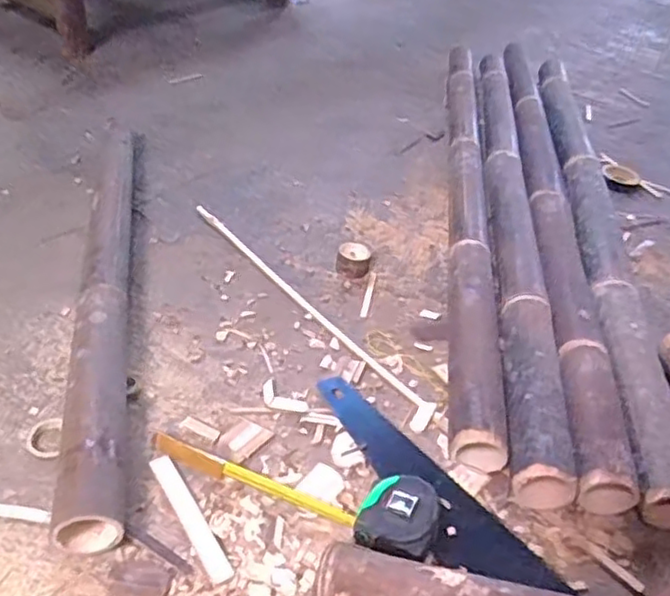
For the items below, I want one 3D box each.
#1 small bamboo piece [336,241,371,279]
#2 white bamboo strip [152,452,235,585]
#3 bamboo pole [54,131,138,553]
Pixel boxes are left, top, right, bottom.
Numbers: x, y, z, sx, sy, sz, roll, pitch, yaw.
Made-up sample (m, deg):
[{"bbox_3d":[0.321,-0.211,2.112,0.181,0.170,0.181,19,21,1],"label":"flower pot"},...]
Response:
[{"bbox_3d":[0.030,-0.058,1.060,0.055,0.035,0.049,9,38,1],"label":"small bamboo piece"},{"bbox_3d":[-0.149,0.222,0.680,0.021,0.007,0.163,-18,45,-29],"label":"white bamboo strip"},{"bbox_3d":[-0.315,-0.024,0.912,0.064,0.070,0.804,-3,39,-14],"label":"bamboo pole"}]

